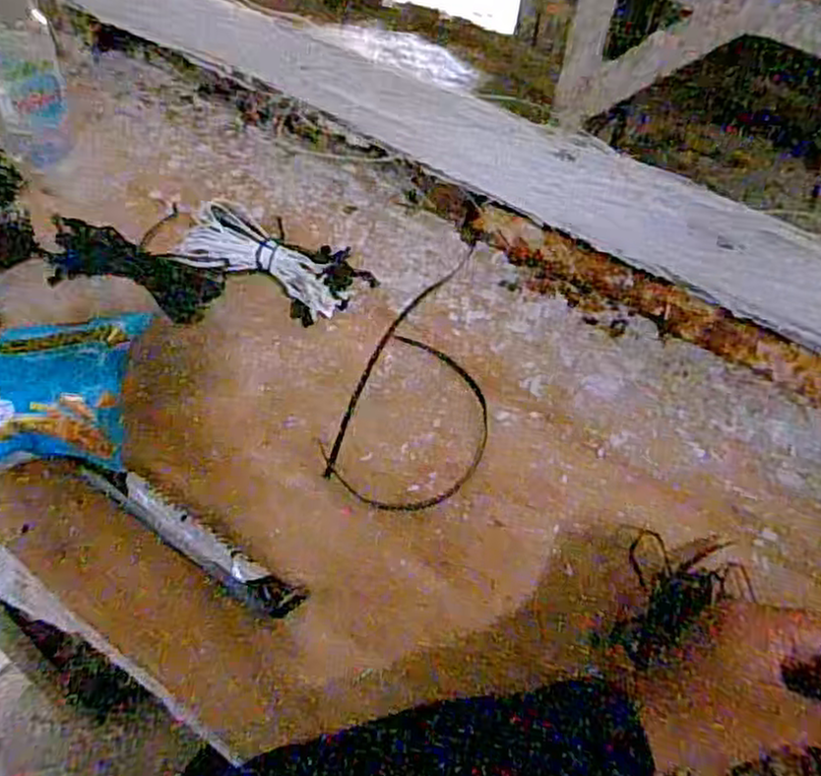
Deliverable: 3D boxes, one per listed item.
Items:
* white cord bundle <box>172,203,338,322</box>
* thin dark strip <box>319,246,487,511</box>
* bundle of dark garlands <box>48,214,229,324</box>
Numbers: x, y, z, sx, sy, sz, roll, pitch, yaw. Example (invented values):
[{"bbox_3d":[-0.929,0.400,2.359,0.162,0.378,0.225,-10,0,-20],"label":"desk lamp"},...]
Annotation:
[{"bbox_3d":[-0.116,-0.098,0.567,0.127,0.058,0.057,22,53,13],"label":"white cord bundle"},{"bbox_3d":[0.026,-0.019,0.557,0.107,0.004,0.271,20,52,11],"label":"thin dark strip"},{"bbox_3d":[-0.221,-0.099,0.569,0.128,0.035,0.061,15,51,7],"label":"bundle of dark garlands"}]

